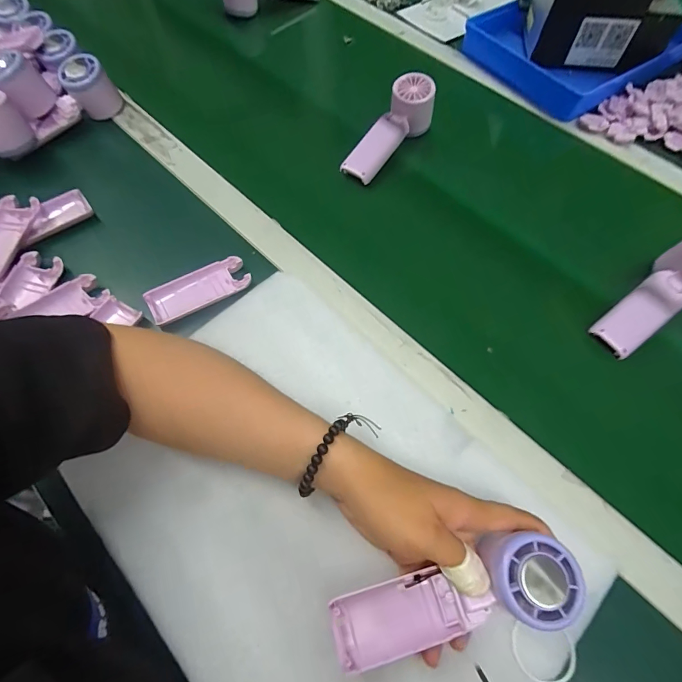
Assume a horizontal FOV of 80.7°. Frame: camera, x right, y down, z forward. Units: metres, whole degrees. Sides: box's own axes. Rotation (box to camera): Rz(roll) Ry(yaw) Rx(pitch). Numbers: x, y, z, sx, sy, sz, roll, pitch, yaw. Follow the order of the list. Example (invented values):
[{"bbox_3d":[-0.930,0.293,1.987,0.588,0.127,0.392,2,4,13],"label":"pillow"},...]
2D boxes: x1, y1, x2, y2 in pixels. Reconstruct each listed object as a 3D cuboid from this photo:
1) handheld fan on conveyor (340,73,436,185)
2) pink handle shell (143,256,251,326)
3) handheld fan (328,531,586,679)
[{"bbox_3d":[0.063,-0.268,0.521,0.056,0.043,0.160,35,80,15],"label":"handheld fan on conveyor"},{"bbox_3d":[-0.151,-0.054,0.425,0.105,0.012,0.042,-26,68,-15],"label":"pink handle shell"},{"bbox_3d":[0.077,0.177,0.275,0.162,0.035,0.051,-18,65,2],"label":"handheld fan"}]

